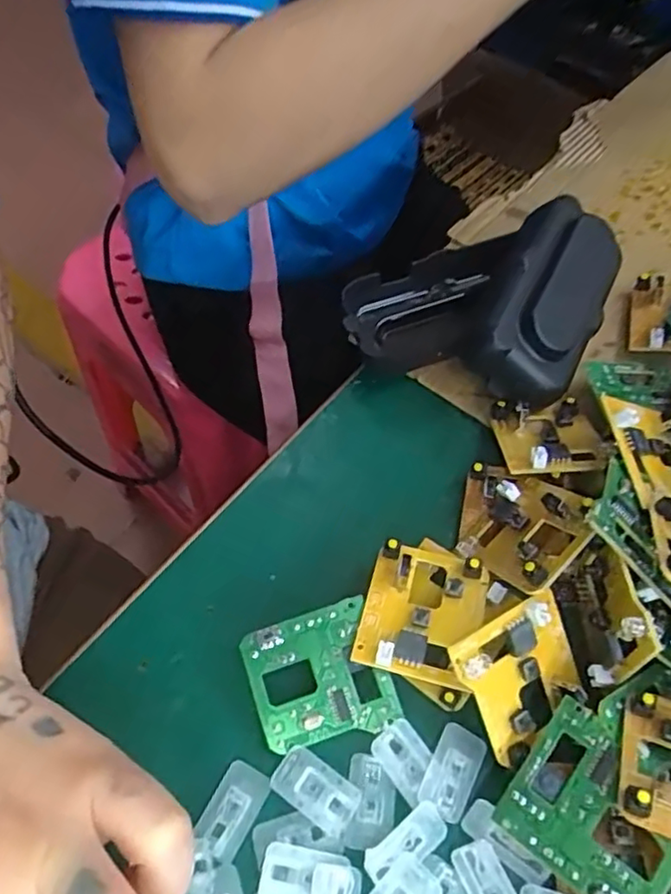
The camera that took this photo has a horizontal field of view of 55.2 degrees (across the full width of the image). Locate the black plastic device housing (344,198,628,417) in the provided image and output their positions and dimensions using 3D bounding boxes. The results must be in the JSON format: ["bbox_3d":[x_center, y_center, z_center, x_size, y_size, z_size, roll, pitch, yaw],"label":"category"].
[{"bbox_3d":[0.069,-0.077,0.293,0.103,0.034,0.100,24,64,15],"label":"black plastic device housing"}]

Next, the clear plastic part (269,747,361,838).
[{"bbox_3d":[-0.007,0.111,0.208,0.028,0.006,0.016,29,65,17],"label":"clear plastic part"}]

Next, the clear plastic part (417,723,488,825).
[{"bbox_3d":[0.038,0.106,0.211,0.015,0.006,0.027,25,64,15],"label":"clear plastic part"}]

